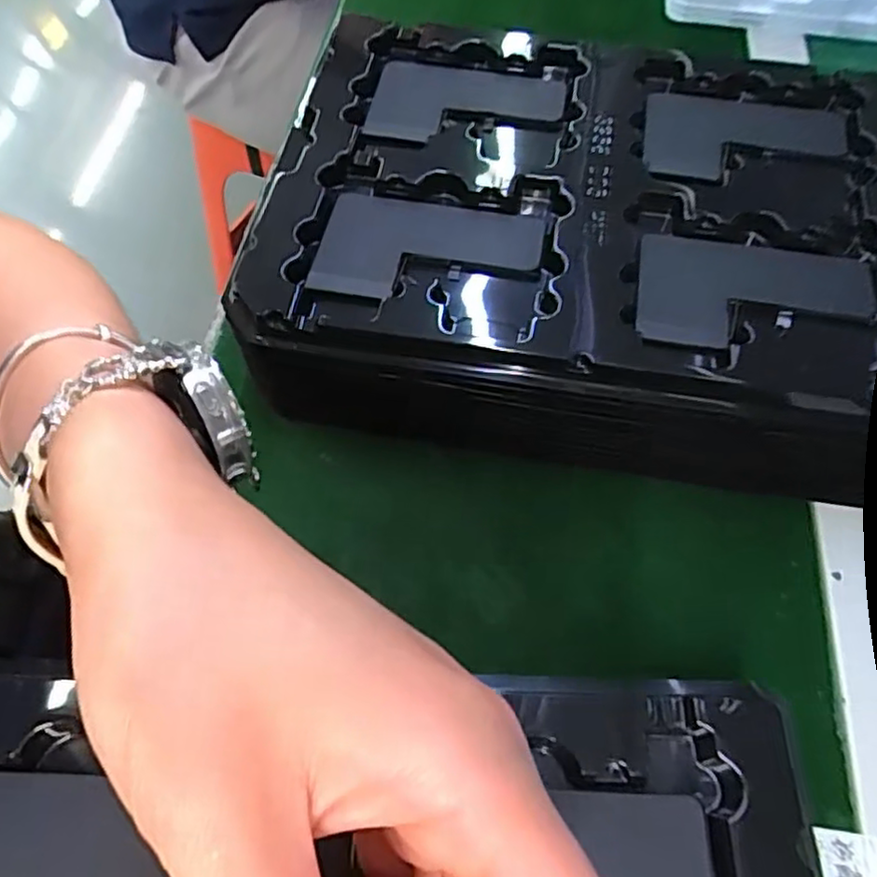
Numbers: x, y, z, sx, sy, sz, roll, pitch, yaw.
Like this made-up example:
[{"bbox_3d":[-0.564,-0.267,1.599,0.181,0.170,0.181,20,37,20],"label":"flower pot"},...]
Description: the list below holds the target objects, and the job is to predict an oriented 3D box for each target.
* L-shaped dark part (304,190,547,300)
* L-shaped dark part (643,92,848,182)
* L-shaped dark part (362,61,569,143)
[{"bbox_3d":[-0.005,-0.080,0.297,0.094,0.009,0.058,13,61,6],"label":"L-shaped dark part"},{"bbox_3d":[0.148,-0.142,0.330,0.095,0.011,0.066,14,61,7],"label":"L-shaped dark part"},{"bbox_3d":[0.014,-0.166,0.343,0.094,0.011,0.061,11,61,6],"label":"L-shaped dark part"}]

